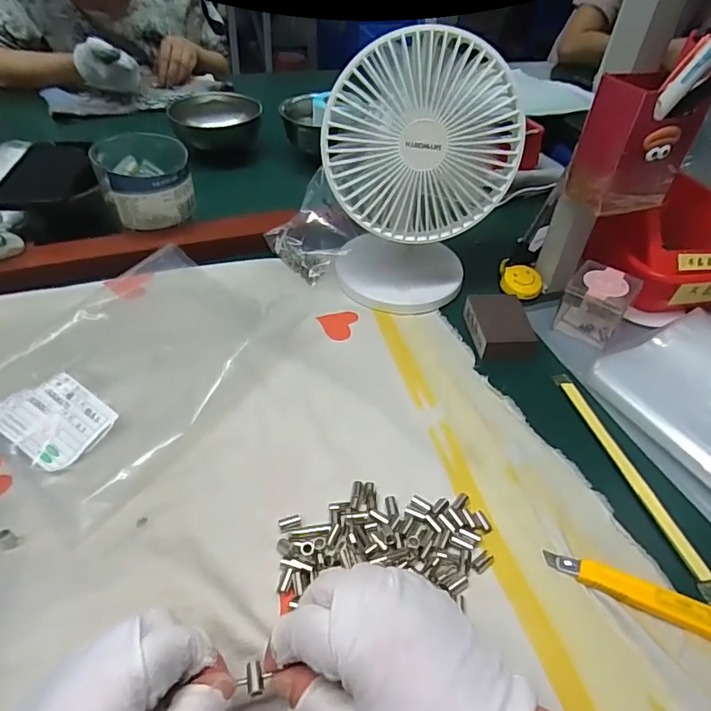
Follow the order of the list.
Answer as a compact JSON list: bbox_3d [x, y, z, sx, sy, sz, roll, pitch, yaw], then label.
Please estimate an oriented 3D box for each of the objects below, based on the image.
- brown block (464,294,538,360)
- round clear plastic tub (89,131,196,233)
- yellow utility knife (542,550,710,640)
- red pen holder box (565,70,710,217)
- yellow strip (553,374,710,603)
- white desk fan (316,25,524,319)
[{"bbox_3d":[0.136,-0.026,0.493,0.052,0.024,0.077,3,43,-3],"label":"brown block"},{"bbox_3d":[-0.234,-0.191,0.589,0.092,0.085,0.094,3,43,-3],"label":"round clear plastic tub"},{"bbox_3d":[0.186,0.151,0.320,0.130,0.010,0.022,18,45,12],"label":"yellow utility knife"},{"bbox_3d":[0.229,-0.173,0.429,0.086,0.094,0.051,-11,46,-17],"label":"red pen holder box"},{"bbox_3d":[0.207,0.085,0.396,0.014,0.004,0.199,-7,45,-13],"label":"yellow strip"},{"bbox_3d":[0.057,-0.160,0.482,0.159,0.218,0.105,8,43,2],"label":"white desk fan"}]

